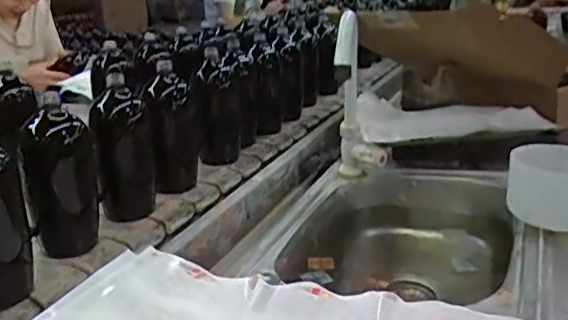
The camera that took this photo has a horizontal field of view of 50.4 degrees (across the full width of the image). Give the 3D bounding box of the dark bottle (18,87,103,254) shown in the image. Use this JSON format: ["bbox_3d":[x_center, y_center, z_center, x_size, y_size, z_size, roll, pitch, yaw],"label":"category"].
[{"bbox_3d":[-0.282,0.021,0.764,0.067,0.184,0.057,4,19,18],"label":"dark bottle"}]

